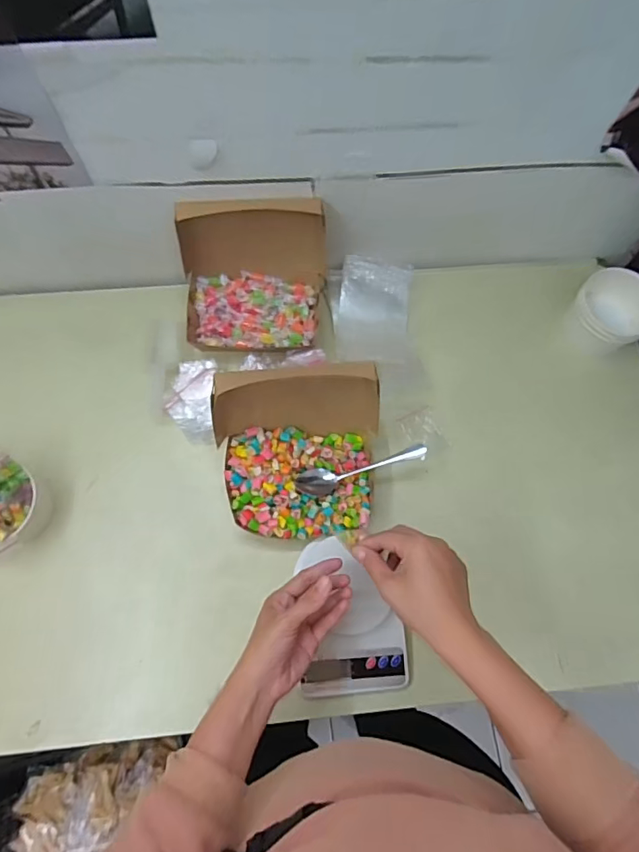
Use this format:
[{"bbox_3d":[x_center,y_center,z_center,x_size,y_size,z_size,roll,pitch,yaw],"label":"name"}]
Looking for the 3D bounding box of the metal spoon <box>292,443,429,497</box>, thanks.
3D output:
[{"bbox_3d":[0.054,0.055,0.616,0.165,0.028,0.032,-13,73,-6],"label":"metal spoon"}]

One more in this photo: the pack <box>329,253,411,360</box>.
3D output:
[{"bbox_3d":[0.072,-0.168,0.721,0.113,0.038,0.148,5,72,0],"label":"pack"}]

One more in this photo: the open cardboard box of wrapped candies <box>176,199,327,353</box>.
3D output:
[{"bbox_3d":[-0.088,-0.196,0.654,0.188,0.142,0.146,2,72,-1],"label":"open cardboard box of wrapped candies"}]

